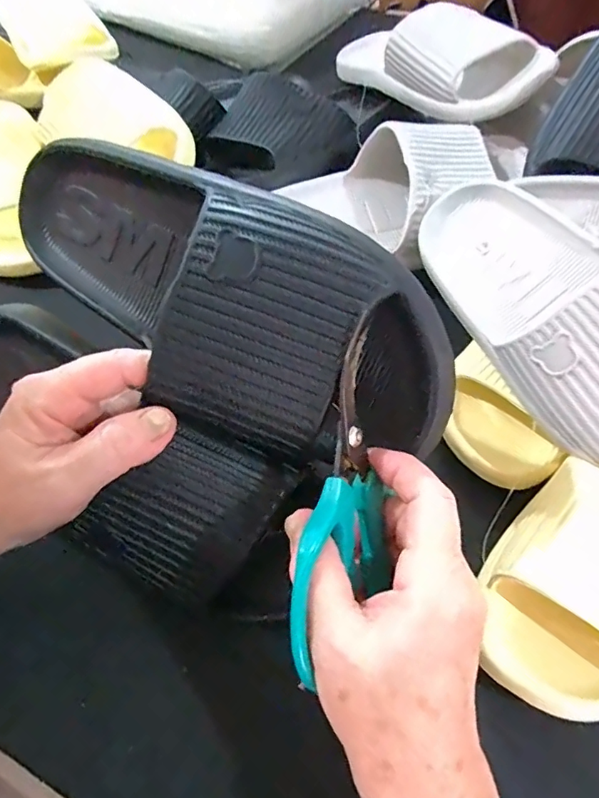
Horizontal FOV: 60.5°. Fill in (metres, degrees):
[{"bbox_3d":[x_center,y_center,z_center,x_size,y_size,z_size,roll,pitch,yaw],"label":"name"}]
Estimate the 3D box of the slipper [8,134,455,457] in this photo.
[{"bbox_3d":[-0.054,-0.060,0.251,0.273,0.075,0.103,30,102,16],"label":"slipper"}]

